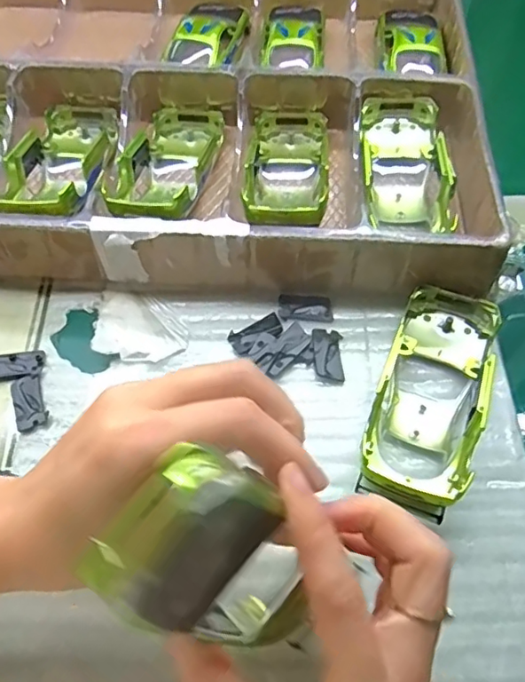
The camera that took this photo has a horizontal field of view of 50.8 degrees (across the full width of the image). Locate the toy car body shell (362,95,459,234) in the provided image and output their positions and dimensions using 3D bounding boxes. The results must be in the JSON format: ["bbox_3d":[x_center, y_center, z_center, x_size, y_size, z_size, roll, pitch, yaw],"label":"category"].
[{"bbox_3d":[0.095,-0.121,0.375,0.057,0.033,0.107,3,60,1],"label":"toy car body shell"}]

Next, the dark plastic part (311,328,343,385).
[{"bbox_3d":[0.039,0.009,0.326,0.017,0.005,0.034,2,60,0],"label":"dark plastic part"}]

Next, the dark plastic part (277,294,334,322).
[{"bbox_3d":[0.027,-0.021,0.344,0.034,0.004,0.019,4,60,2],"label":"dark plastic part"}]

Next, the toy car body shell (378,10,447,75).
[{"bbox_3d":[0.118,-0.243,0.440,0.049,0.024,0.080,3,60,1],"label":"toy car body shell"}]

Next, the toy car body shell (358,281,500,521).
[{"bbox_3d":[0.092,0.028,0.302,0.055,0.042,0.136,20,53,11],"label":"toy car body shell"}]

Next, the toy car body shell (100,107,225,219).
[{"bbox_3d":[-0.064,-0.116,0.374,0.063,0.035,0.141,2,40,2],"label":"toy car body shell"}]

